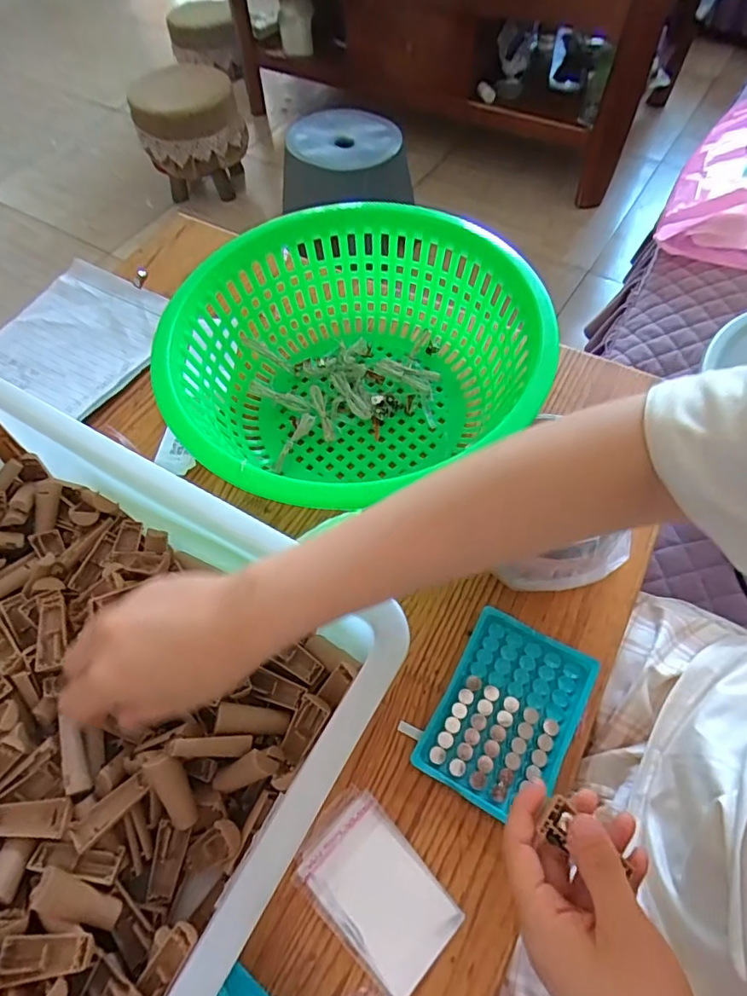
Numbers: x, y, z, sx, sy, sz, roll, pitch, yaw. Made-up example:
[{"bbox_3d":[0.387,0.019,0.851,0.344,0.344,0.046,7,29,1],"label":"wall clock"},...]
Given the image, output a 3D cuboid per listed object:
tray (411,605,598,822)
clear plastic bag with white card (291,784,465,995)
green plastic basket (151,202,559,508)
[{"bbox_3d":[0.101,0.160,0.404,0.095,0.014,0.133,26,64,16],"label":"tray"},{"bbox_3d":[0.000,0.258,0.356,0.105,0.004,0.071,39,69,22],"label":"clear plastic bag with white card"},{"bbox_3d":[-0.024,-0.119,0.499,0.314,0.125,0.291,-1,60,2],"label":"green plastic basket"}]

